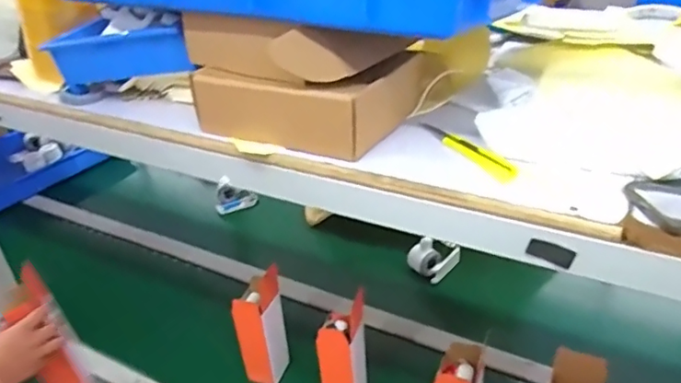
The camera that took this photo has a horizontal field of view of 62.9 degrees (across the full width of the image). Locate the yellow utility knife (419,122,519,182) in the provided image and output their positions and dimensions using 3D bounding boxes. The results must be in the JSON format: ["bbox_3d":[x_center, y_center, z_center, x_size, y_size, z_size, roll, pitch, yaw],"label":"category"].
[{"bbox_3d":[0.131,-0.044,0.565,0.026,0.009,0.141,-17,34,-19],"label":"yellow utility knife"}]

